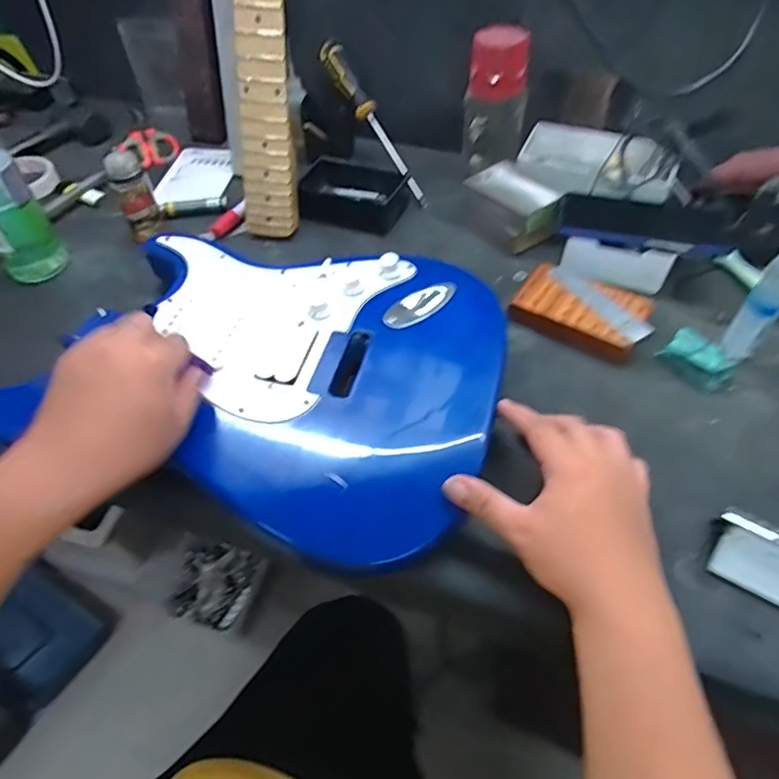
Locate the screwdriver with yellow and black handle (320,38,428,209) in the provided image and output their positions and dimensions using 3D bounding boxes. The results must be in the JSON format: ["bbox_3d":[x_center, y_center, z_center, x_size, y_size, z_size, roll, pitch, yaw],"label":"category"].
[{"bbox_3d":[-0.018,-0.336,0.709,0.035,0.028,0.242,-29,84,-19],"label":"screwdriver with yellow and black handle"}]

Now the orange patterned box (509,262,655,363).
[{"bbox_3d":[0.192,-0.079,0.562,0.121,0.025,0.073,25,57,21],"label":"orange patterned box"}]

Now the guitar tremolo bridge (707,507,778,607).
[{"bbox_3d":[0.270,0.120,0.390,0.076,0.039,0.039,25,57,21],"label":"guitar tremolo bridge"}]

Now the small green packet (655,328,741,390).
[{"bbox_3d":[0.287,-0.029,0.517,0.034,0.022,0.057,-34,57,-22],"label":"small green packet"}]

